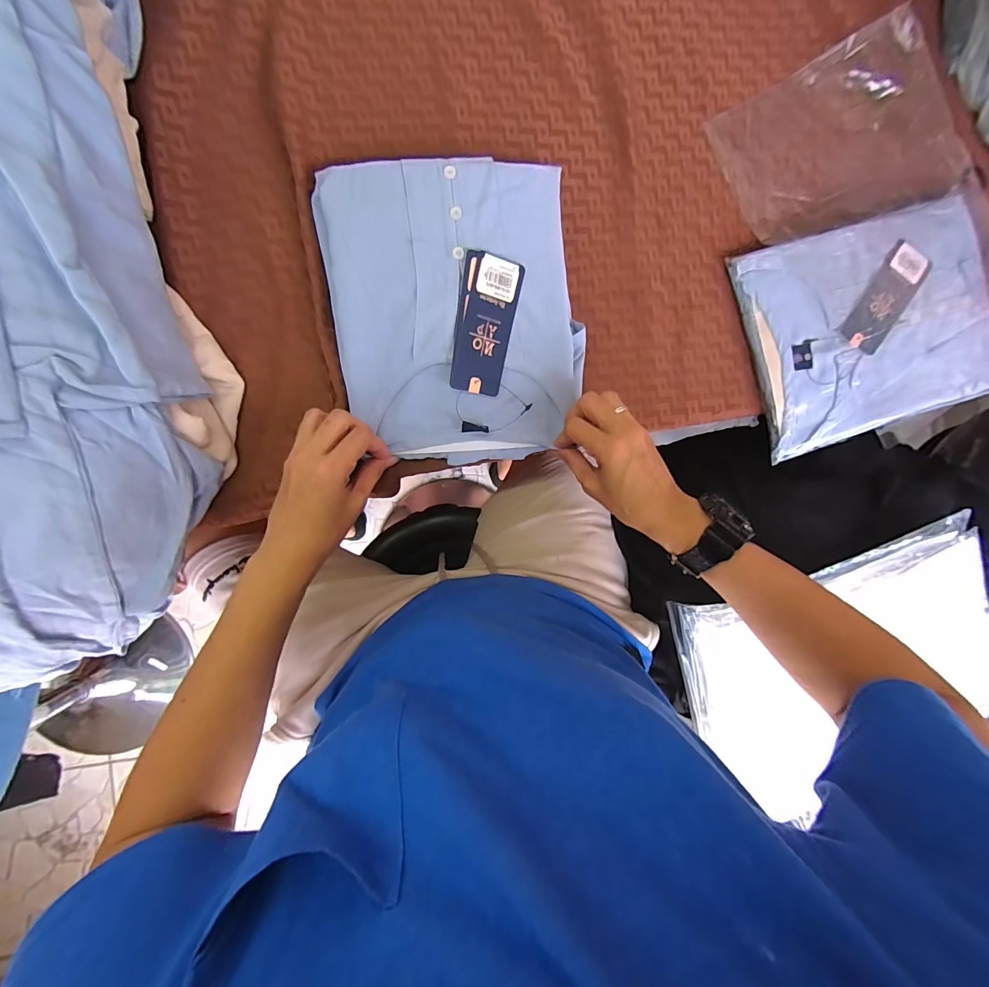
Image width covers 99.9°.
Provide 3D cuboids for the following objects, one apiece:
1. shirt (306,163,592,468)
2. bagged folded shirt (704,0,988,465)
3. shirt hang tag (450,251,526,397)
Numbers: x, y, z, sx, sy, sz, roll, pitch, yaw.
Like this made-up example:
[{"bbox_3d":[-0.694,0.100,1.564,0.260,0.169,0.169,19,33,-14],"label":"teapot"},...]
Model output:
[{"bbox_3d":[-0.032,-0.160,0.379,0.218,0.029,0.258,-9,94,-7],"label":"shirt"},{"bbox_3d":[0.389,-0.264,0.436,0.292,0.041,0.380,-19,95,-6],"label":"bagged folded shirt"},{"bbox_3d":[-0.008,-0.152,0.376,0.053,0.004,0.120,9,96,-16],"label":"shirt hang tag"}]

